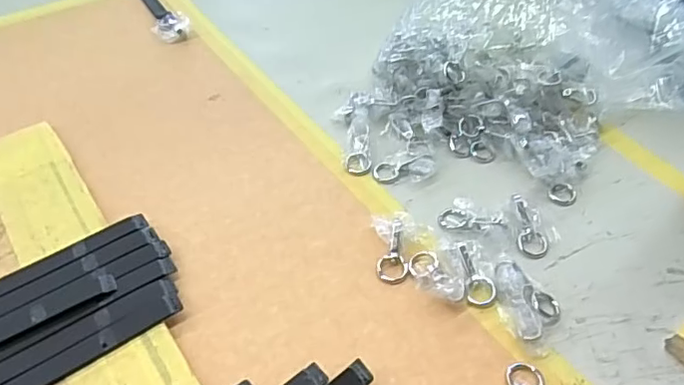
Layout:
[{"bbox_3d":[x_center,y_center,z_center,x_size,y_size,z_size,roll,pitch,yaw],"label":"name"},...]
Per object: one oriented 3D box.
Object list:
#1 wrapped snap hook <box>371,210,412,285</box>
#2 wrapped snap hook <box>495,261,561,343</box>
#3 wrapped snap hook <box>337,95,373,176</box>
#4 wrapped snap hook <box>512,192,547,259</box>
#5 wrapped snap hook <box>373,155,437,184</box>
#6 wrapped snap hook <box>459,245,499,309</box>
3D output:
[{"bbox_3d":[0.035,0.039,0.400,0.028,0.006,0.053,3,73,1],"label":"wrapped snap hook"},{"bbox_3d":[0.126,0.070,0.370,0.037,0.019,0.052,-9,48,-10],"label":"wrapped snap hook"},{"bbox_3d":[0.011,-0.057,0.487,0.029,0.021,0.092,2,47,0],"label":"wrapped snap hook"},{"bbox_3d":[0.139,0.024,0.414,0.020,0.008,0.051,-6,68,-7],"label":"wrapped snap hook"},{"bbox_3d":[0.052,-0.019,0.460,0.051,0.007,0.023,-8,47,9],"label":"wrapped snap hook"},{"bbox_3d":[0.093,0.057,0.384,0.020,0.009,0.044,-7,65,-8],"label":"wrapped snap hook"}]

